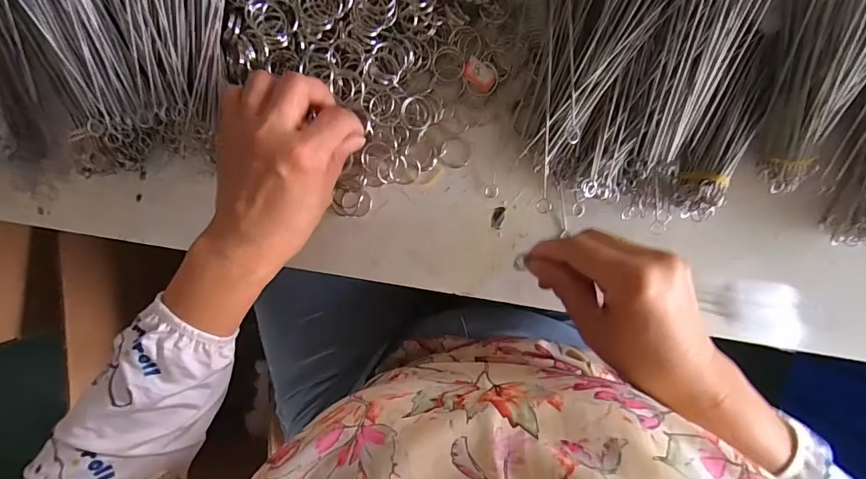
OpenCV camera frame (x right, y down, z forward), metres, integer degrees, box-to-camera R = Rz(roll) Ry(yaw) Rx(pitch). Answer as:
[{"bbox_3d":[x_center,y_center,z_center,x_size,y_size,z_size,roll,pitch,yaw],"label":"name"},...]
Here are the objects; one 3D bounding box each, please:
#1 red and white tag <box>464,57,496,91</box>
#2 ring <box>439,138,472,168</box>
[{"bbox_3d":[0.035,-0.123,0.322,0.024,0.005,0.016,33,98,1],"label":"red and white tag"},{"bbox_3d":[0.018,-0.068,0.340,0.025,0.004,0.024,1,96,5],"label":"ring"}]

